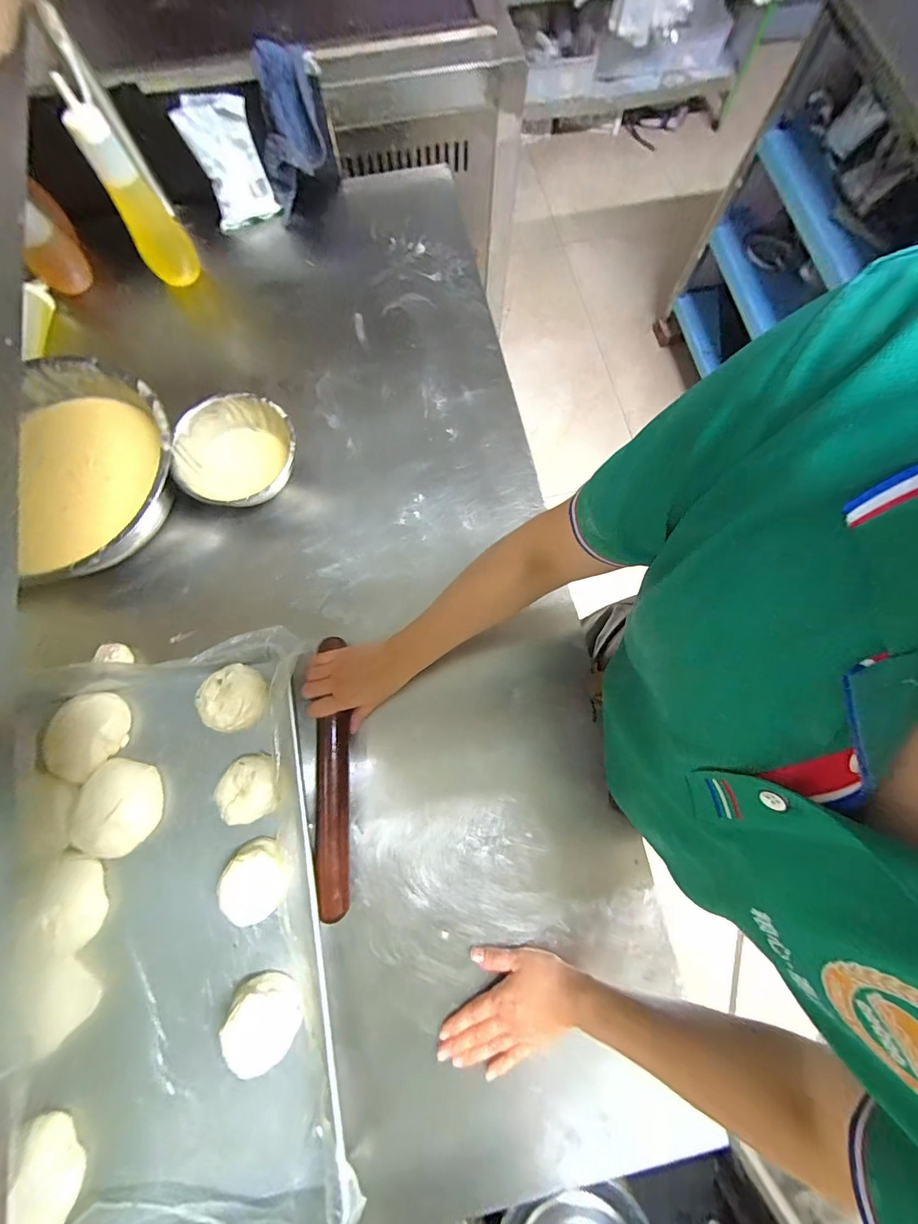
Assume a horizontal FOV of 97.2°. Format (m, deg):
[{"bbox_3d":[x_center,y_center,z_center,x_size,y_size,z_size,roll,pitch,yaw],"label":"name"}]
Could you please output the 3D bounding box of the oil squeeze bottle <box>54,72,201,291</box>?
[{"bbox_3d":[-0.476,-0.605,0.595,0.062,0.201,0.072,44,80,9],"label":"oil squeeze bottle"}]

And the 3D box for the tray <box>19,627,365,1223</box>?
[{"bbox_3d":[-0.317,0.349,0.454,0.318,0.059,0.595,-10,77,-3],"label":"tray"}]

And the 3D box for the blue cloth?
[{"bbox_3d":[-0.275,-0.780,0.662,0.100,0.174,0.034,-16,54,-8],"label":"blue cloth"}]

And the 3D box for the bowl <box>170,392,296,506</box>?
[{"bbox_3d":[-0.312,-0.219,0.579,0.156,0.075,0.161,0,77,0],"label":"bowl"}]

